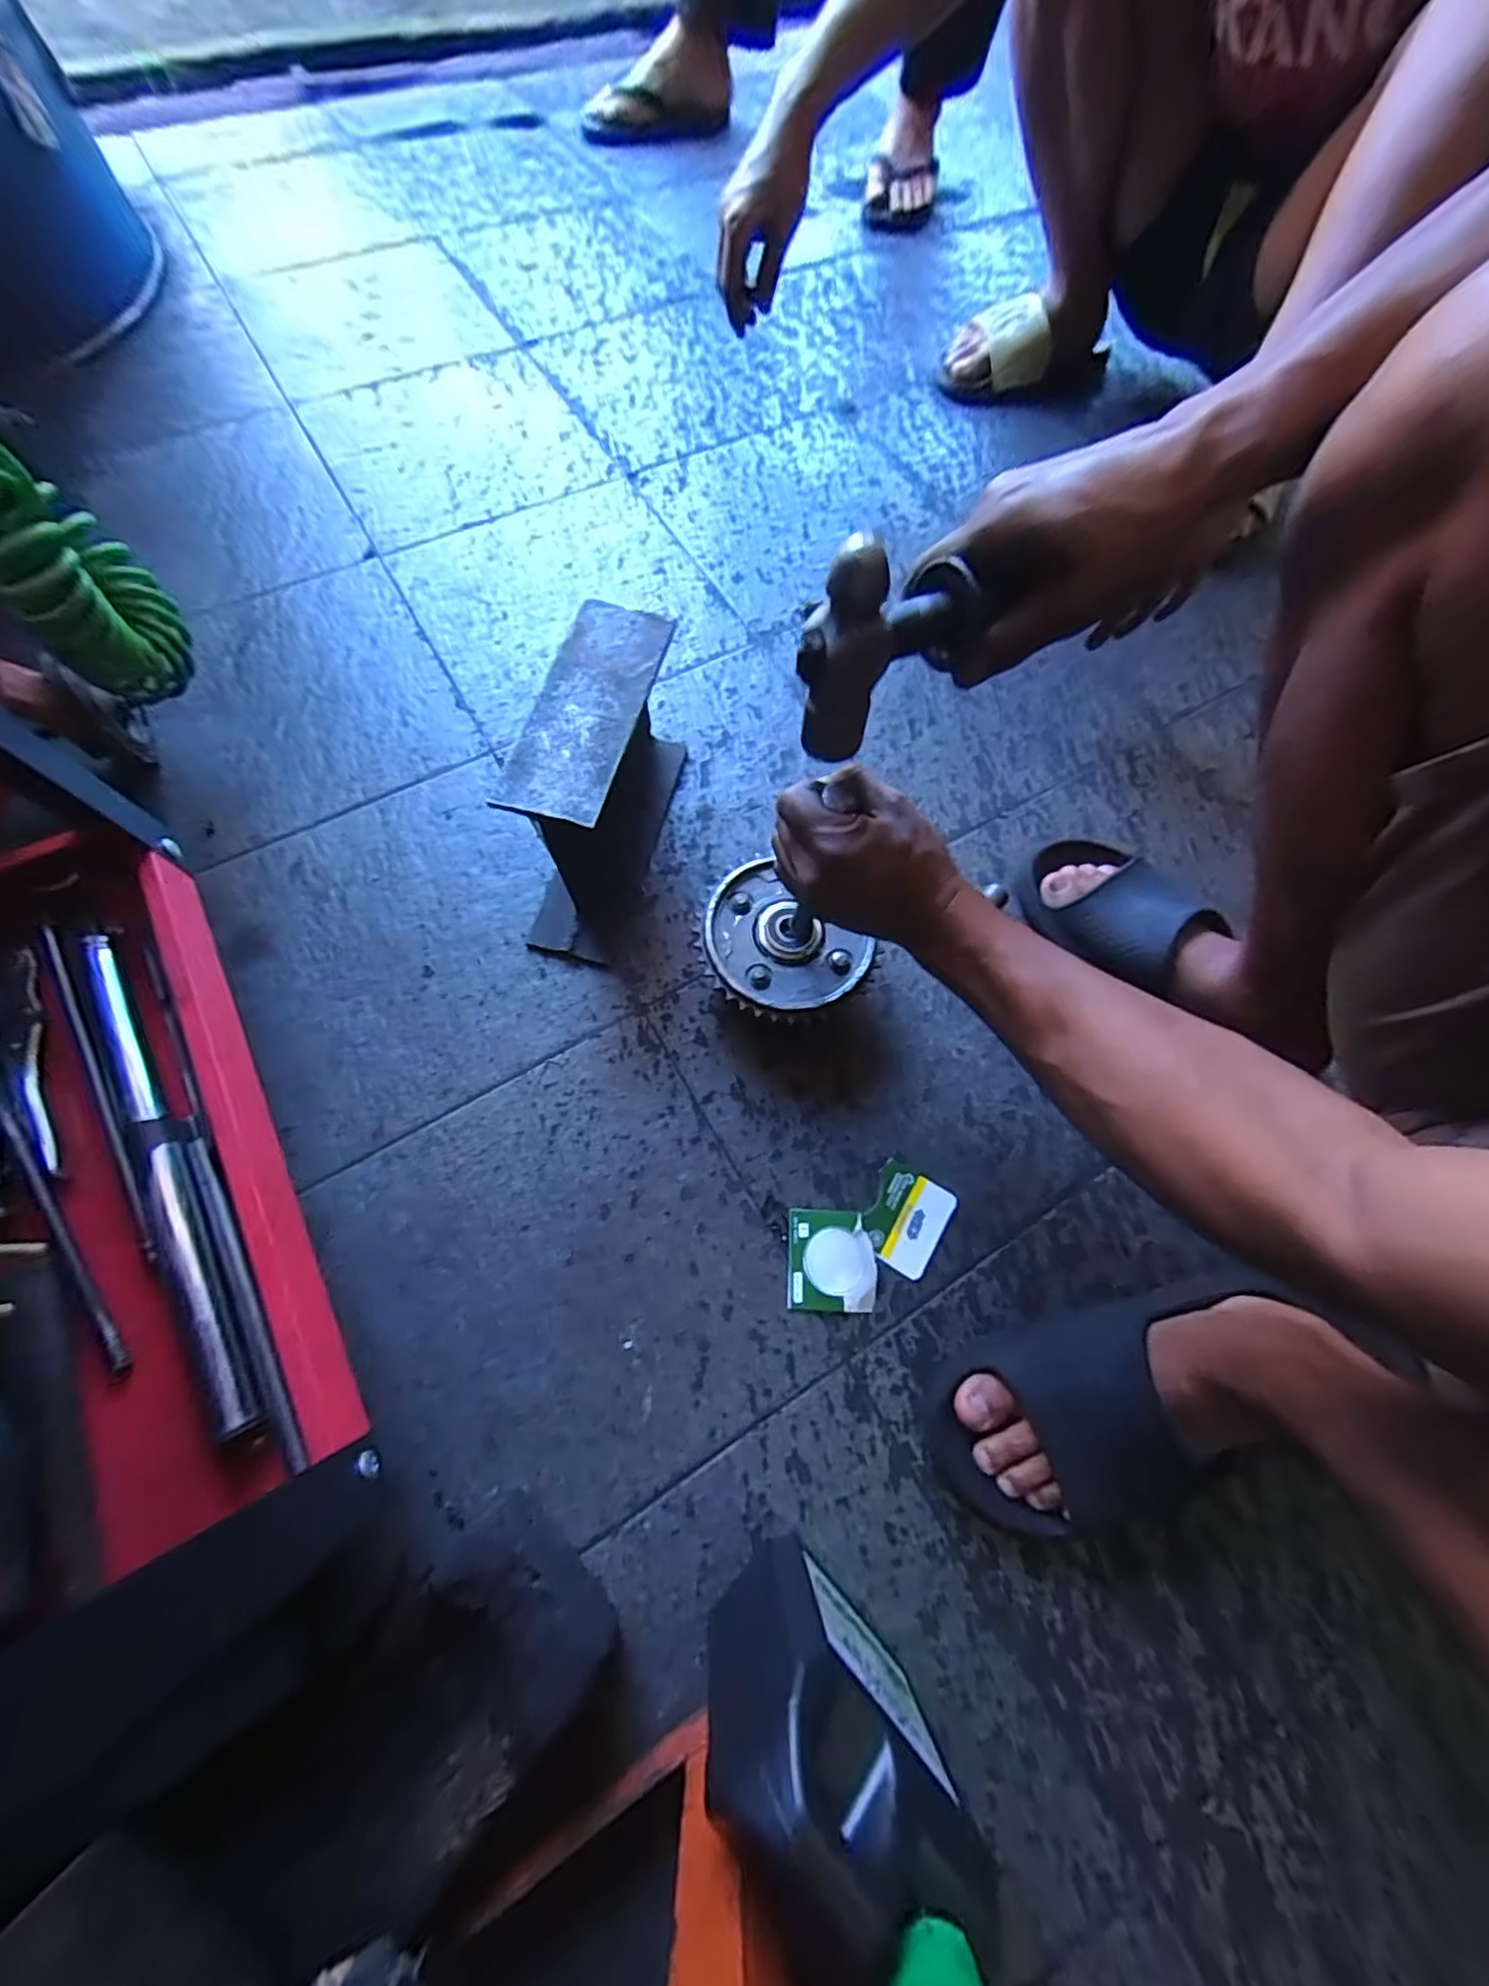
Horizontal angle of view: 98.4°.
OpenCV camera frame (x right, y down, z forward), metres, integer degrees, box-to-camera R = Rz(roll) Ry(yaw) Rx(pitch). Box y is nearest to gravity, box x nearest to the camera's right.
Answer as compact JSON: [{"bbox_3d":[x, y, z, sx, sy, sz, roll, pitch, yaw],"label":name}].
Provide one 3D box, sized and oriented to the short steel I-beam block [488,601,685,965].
[{"bbox_3d":[-0.119,-0.158,0.511,0.072,0.149,0.225,15,70,3],"label":"short steel I-beam block"}]

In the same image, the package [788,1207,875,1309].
[{"bbox_3d":[0.063,0.194,0.467,0.063,0.009,0.067,3,70,-2],"label":"package"}]

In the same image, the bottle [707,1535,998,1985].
[{"bbox_3d":[0.041,0.360,0.312,0.073,0.182,0.119,-43,77,-16],"label":"bottle"}]

